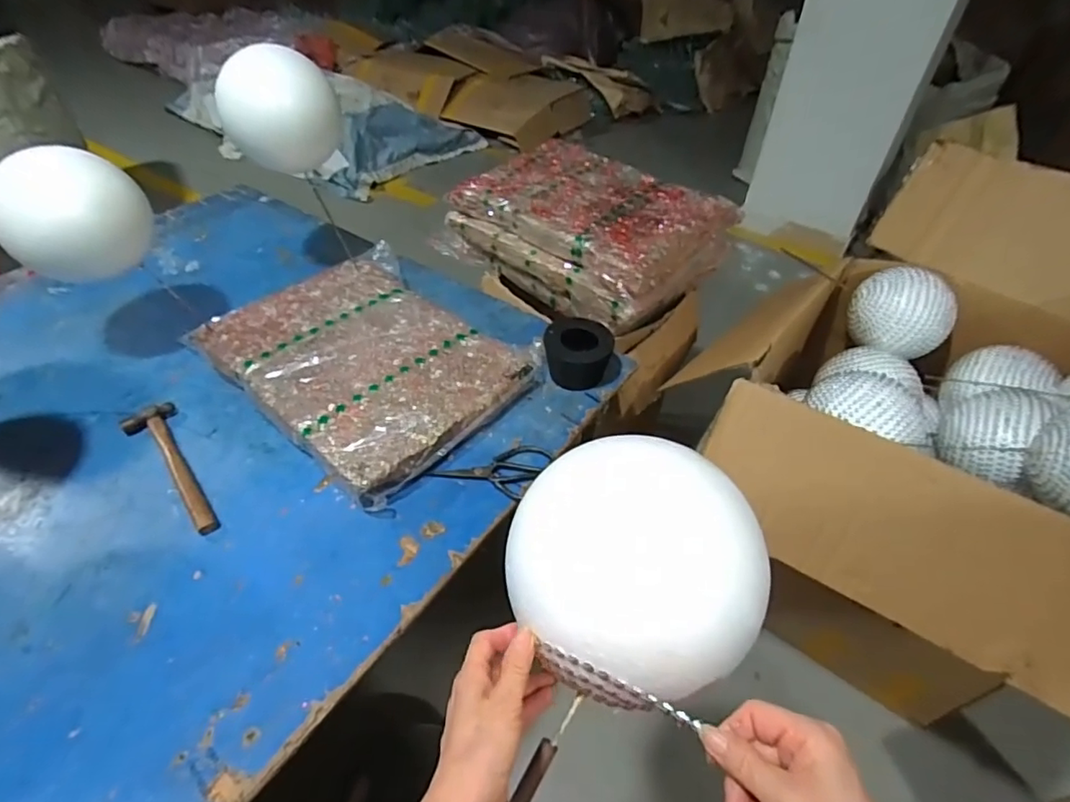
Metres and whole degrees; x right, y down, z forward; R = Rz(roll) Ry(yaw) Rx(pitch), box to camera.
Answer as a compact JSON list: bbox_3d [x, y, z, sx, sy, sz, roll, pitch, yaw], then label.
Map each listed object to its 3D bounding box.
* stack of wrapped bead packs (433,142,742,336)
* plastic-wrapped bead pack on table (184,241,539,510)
[{"bbox_3d":[0.113,-0.381,1.234,0.514,0.171,0.366,34,53,29],"label":"stack of wrapped bead packs"},{"bbox_3d":[-0.282,-0.084,0.960,0.522,0.061,0.389,33,53,28],"label":"plastic-wrapped bead pack on table"}]

